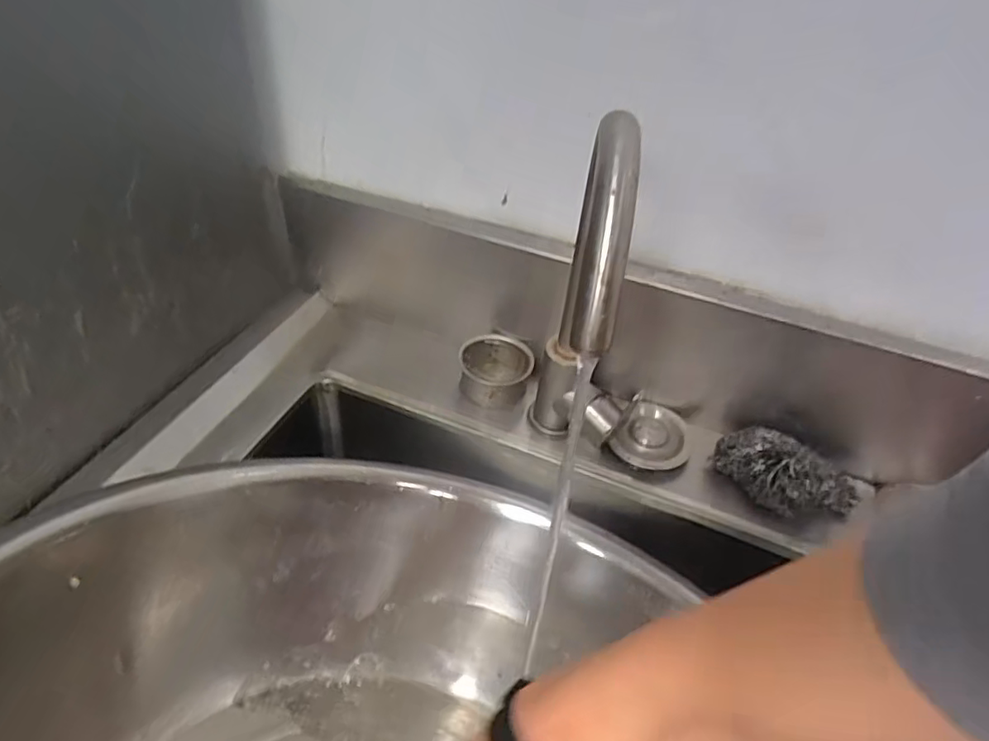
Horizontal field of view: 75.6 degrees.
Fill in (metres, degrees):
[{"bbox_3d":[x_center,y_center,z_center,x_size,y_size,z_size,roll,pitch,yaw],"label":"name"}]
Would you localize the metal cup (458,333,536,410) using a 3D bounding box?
[{"bbox_3d":[0.001,0.001,0.658,0.077,0.044,0.073,3,41,-3],"label":"metal cup"}]

